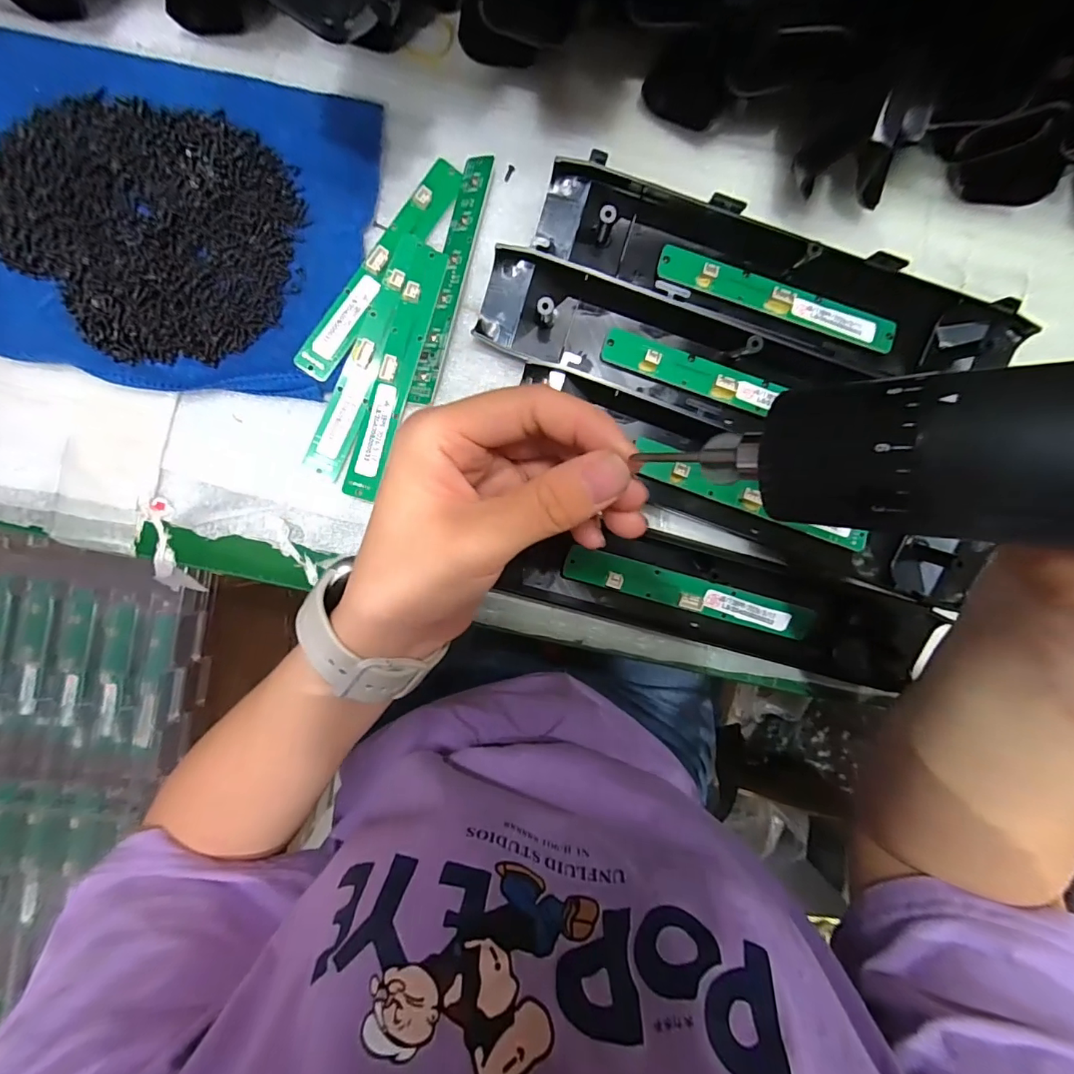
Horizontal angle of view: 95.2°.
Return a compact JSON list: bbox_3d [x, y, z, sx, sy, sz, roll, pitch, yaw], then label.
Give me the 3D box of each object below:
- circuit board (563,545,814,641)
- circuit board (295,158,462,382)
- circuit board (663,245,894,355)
[{"bbox_3d":[0.083,0.032,0.264,0.139,0.009,0.019,15,108,-3],"label":"circuit board"},{"bbox_3d":[-0.083,-0.144,0.262,0.019,0.005,0.136,34,87,-4],"label":"circuit board"},{"bbox_3d":[0.132,-0.132,0.269,0.133,0.008,0.021,19,91,-1],"label":"circuit board"}]

